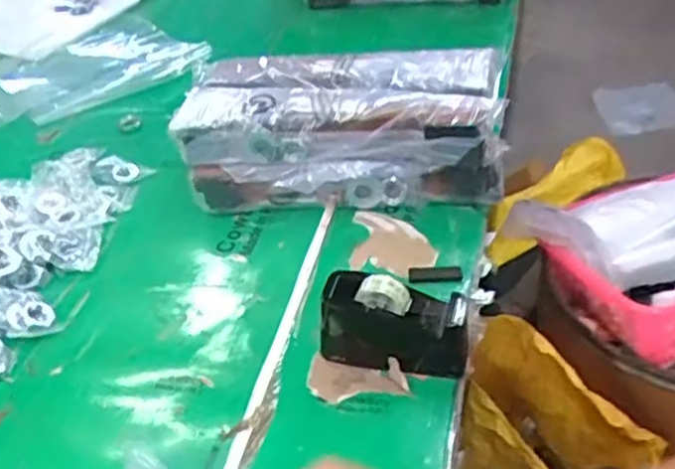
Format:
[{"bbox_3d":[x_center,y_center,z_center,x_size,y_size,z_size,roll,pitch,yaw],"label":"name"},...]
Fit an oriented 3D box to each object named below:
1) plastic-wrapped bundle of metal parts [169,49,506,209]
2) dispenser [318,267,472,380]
[{"bbox_3d":[0.003,-0.110,0.777,0.321,0.115,0.161,0,40,7],"label":"plastic-wrapped bundle of metal parts"},{"bbox_3d":[0.045,0.070,0.586,0.117,0.070,0.047,9,42,17],"label":"dispenser"}]

